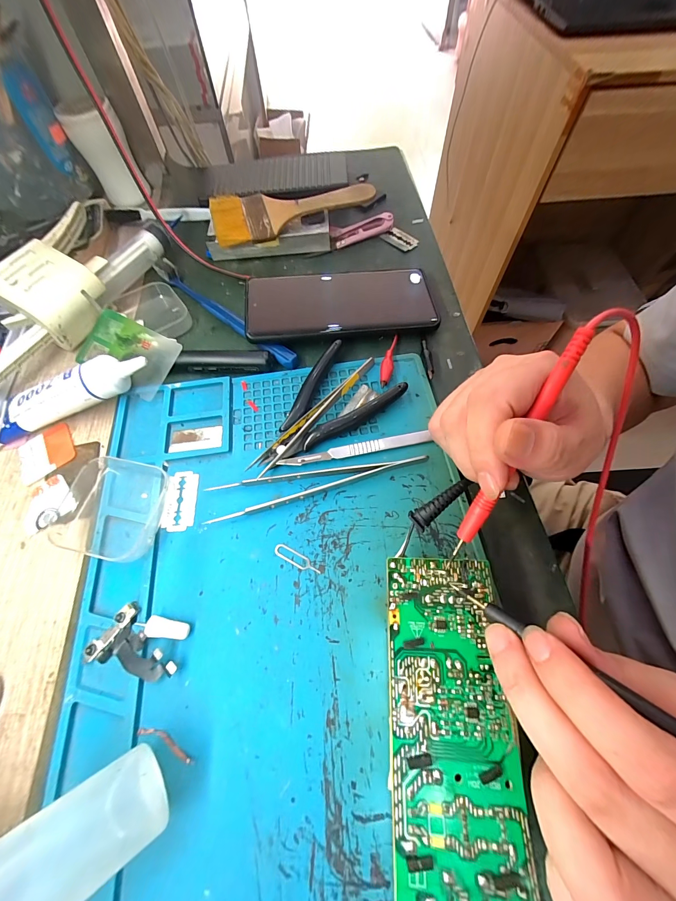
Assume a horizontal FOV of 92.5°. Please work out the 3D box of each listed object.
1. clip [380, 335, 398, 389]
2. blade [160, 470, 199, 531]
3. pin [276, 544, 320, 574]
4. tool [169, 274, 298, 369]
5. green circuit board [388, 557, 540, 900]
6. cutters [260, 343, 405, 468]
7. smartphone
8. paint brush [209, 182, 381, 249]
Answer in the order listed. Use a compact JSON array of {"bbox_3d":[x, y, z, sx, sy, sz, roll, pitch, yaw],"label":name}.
[{"bbox_3d":[0.042,-0.074,0.266,0.010,0.007,0.055,10,65,7],"label":"clip"},{"bbox_3d":[-0.110,0.034,0.225,0.021,0.004,0.043,-4,64,1],"label":"blade"},{"bbox_3d":[-0.026,0.069,0.205,0.032,0.004,0.008,25,68,14],"label":"pin"},{"bbox_3d":[-0.099,-0.120,0.296,0.165,0.010,0.013,38,71,18],"label":"tool"},{"bbox_3d":[0.053,0.125,0.163,0.056,0.024,0.131,2,64,3],"label":"green circuit board"},{"bbox_3d":[-0.016,-0.035,0.248,0.115,0.014,0.069,-36,68,-14],"label":"cutters"},{"bbox_3d":[0.002,-0.130,0.284,0.160,0.008,0.077,-7,64,-4],"label":"smartphone"},{"bbox_3d":[-0.045,-0.246,0.325,0.161,0.010,0.064,-17,71,-5],"label":"paint brush"}]

